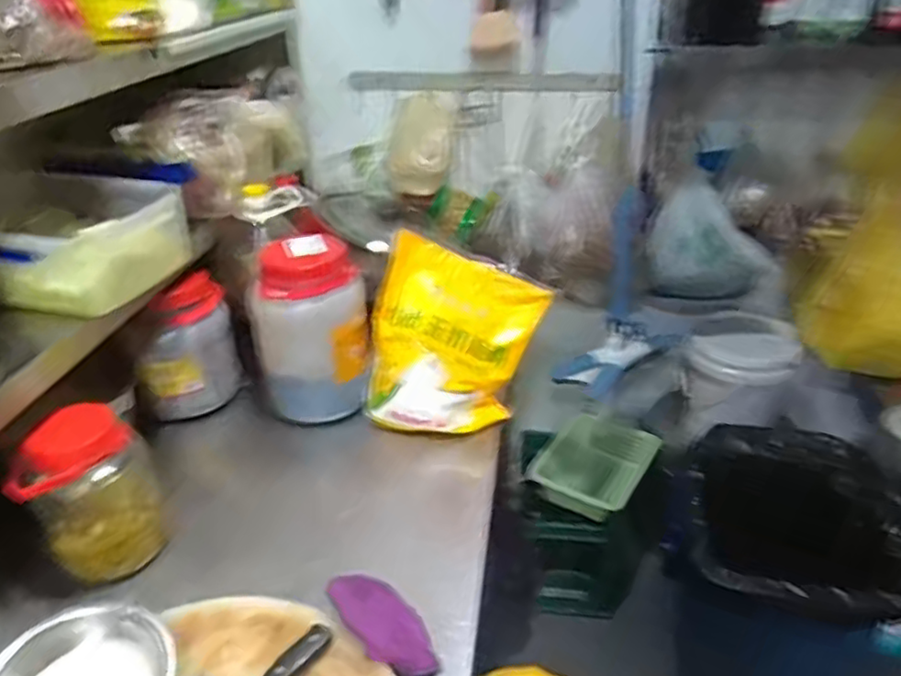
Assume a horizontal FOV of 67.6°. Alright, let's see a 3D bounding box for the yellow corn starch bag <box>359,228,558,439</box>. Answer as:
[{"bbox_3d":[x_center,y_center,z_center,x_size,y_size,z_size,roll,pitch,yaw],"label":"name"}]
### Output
[{"bbox_3d":[-0.011,0.009,1.085,0.261,0.296,0.085,20,-7,5],"label":"yellow corn starch bag"}]

